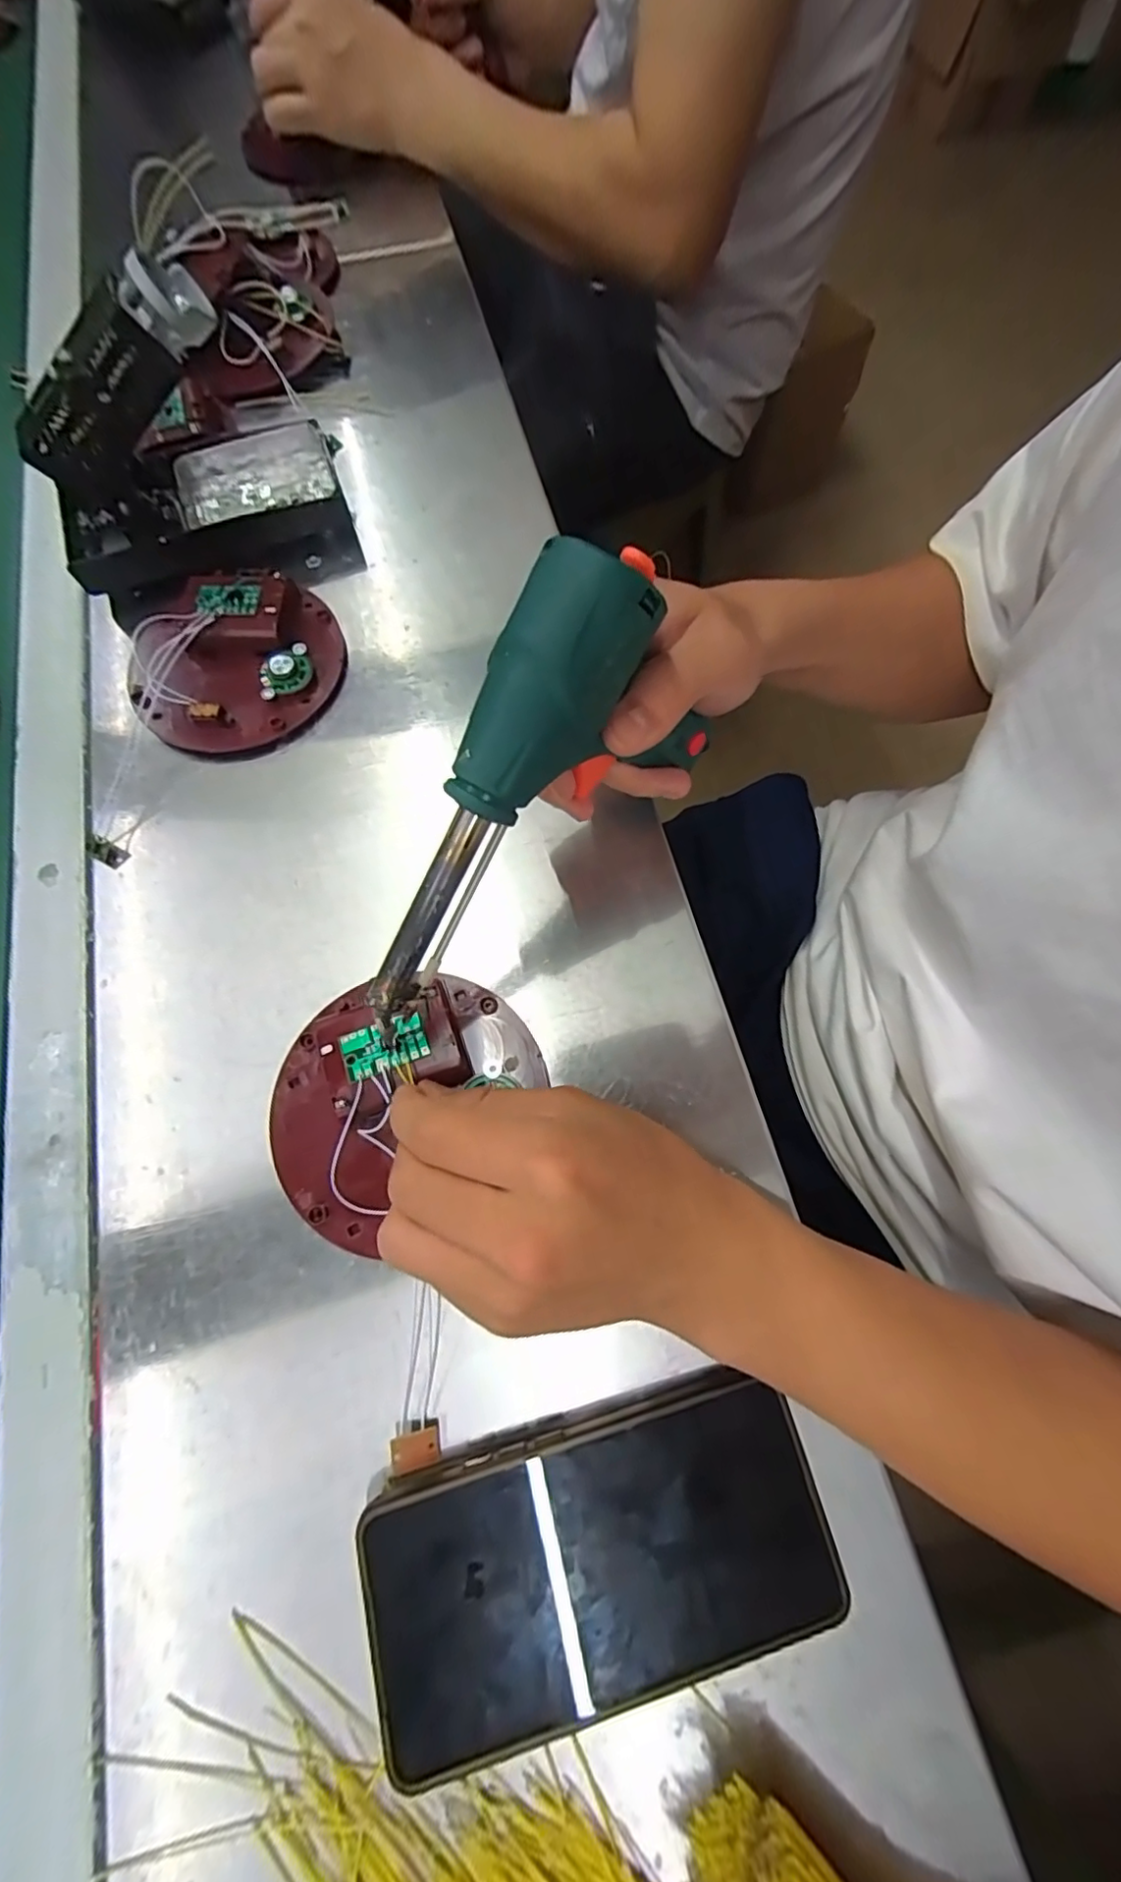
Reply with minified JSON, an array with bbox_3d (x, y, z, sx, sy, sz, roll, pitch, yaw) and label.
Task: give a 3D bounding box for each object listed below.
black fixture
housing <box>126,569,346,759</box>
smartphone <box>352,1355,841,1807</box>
[{"bbox_3d":[-0.233,-0.293,0.311,0.122,0.040,0.032,-30,72,19],"label":"black fixture"},{"bbox_3d":[-0.187,-0.158,0.342,0.117,0.026,0.107,0,72,1],"label":"housing"},{"bbox_3d":[0.014,0.220,0.217,0.159,0.017,0.078,-15,72,-4],"label":"smartphone"}]

